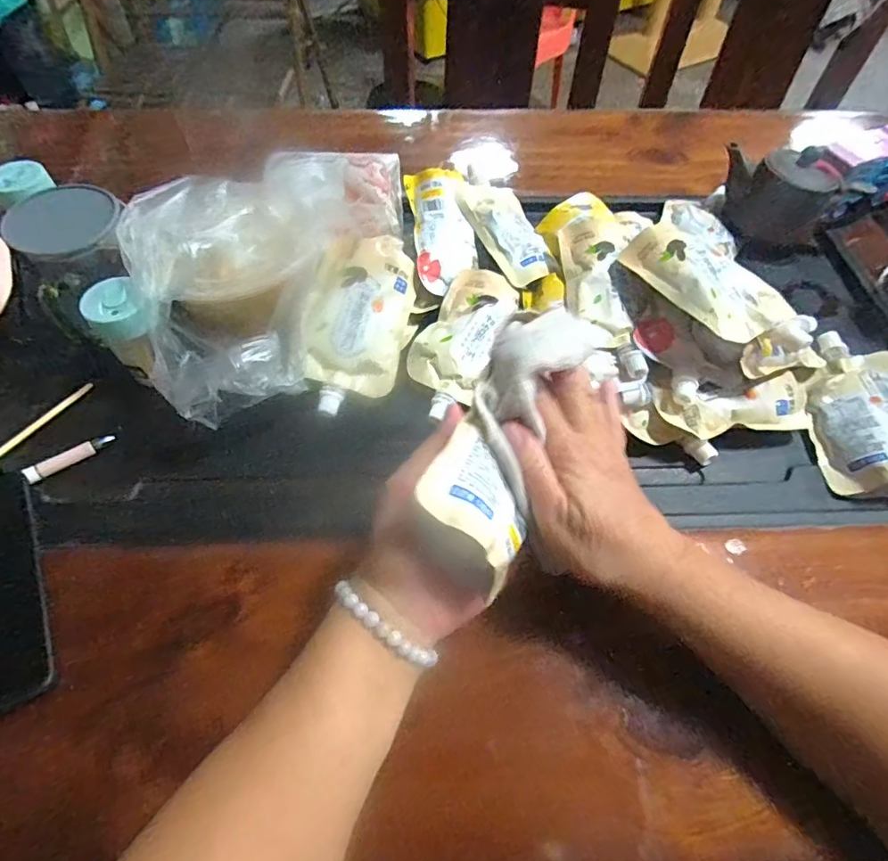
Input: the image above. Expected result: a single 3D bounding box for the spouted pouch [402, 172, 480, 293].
[{"bbox_3d":[0.000,-0.186,0.482,0.057,0.022,0.128,-5,75,-5],"label":"spouted pouch"}]

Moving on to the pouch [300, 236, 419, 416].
[{"bbox_3d":[-0.072,-0.092,0.446,0.085,0.029,0.151,10,85,-14],"label":"pouch"}]

